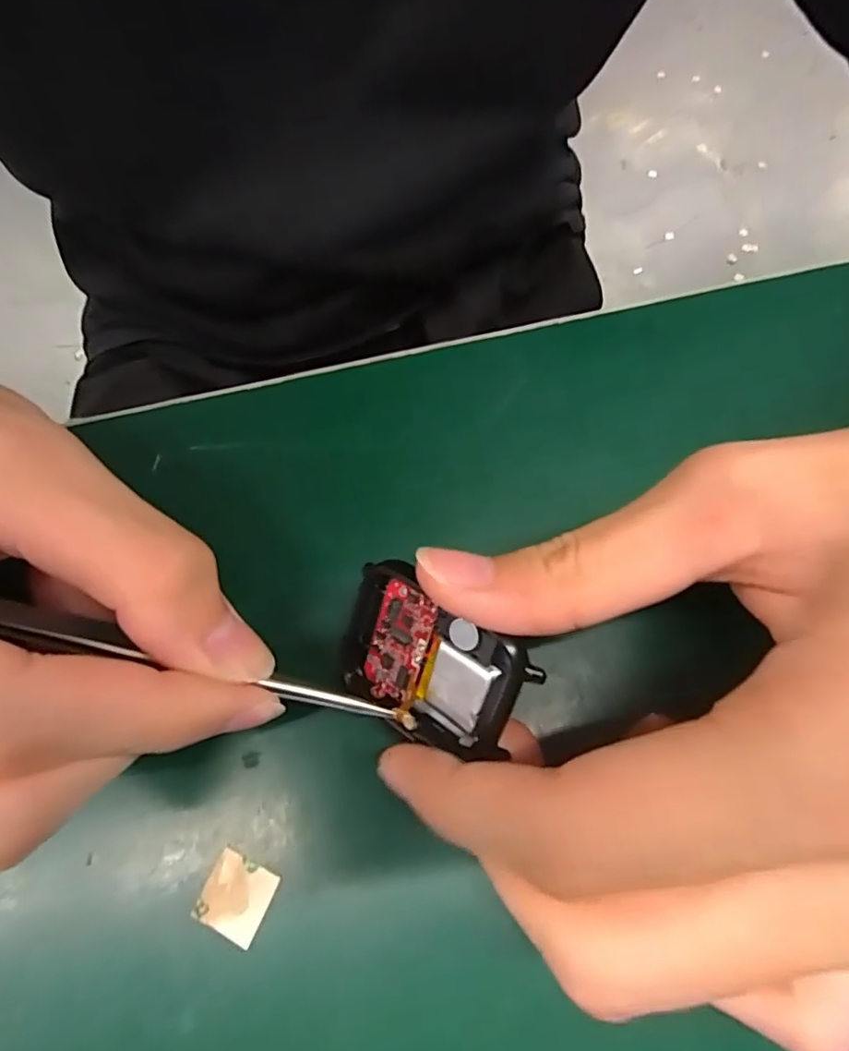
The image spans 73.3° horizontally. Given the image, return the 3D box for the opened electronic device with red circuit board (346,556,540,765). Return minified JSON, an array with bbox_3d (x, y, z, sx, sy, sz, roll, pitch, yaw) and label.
[{"bbox_3d":[-0.001,0.032,0.131,0.047,0.006,0.038,31,116,29],"label":"opened electronic device with red circuit board"}]

